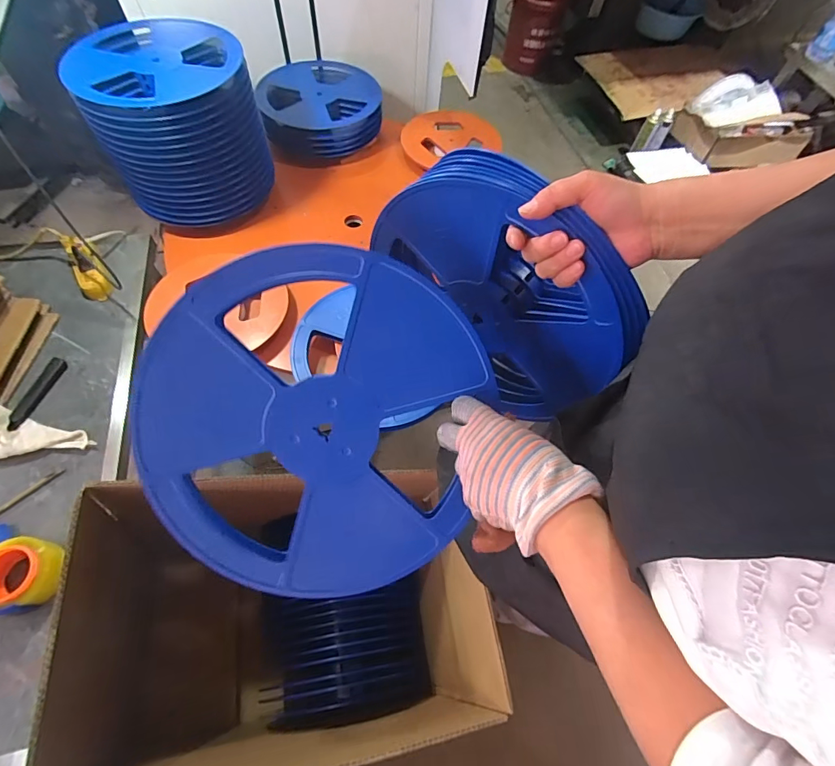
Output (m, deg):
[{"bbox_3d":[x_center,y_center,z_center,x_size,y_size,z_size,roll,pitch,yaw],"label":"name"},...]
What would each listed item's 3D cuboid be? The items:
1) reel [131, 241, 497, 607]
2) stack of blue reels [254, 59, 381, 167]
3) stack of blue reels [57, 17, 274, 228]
[{"bbox_3d":[-0.096,0.040,0.393,0.299,0.032,0.314,11,98,-7],"label":"reel"},{"bbox_3d":[-0.245,-0.699,1.100,0.299,0.099,0.283,-13,64,-11],"label":"stack of blue reels"},{"bbox_3d":[-0.470,-0.526,0.879,0.286,0.261,0.272,-9,63,-9],"label":"stack of blue reels"}]

